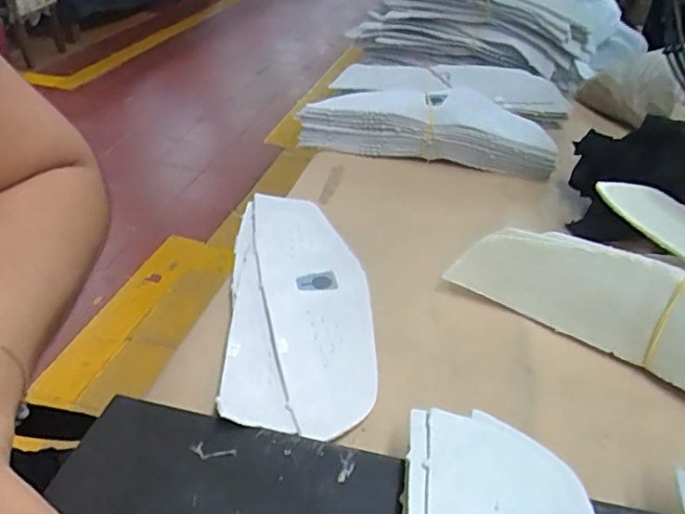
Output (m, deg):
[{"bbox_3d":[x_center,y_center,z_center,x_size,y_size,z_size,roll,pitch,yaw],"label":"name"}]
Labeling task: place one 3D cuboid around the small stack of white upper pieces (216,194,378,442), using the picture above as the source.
[{"bbox_3d":[-0.024,0.019,0.320,0.072,0.012,0.185,-1,37,-5],"label":"small stack of white upper pieces"}]

